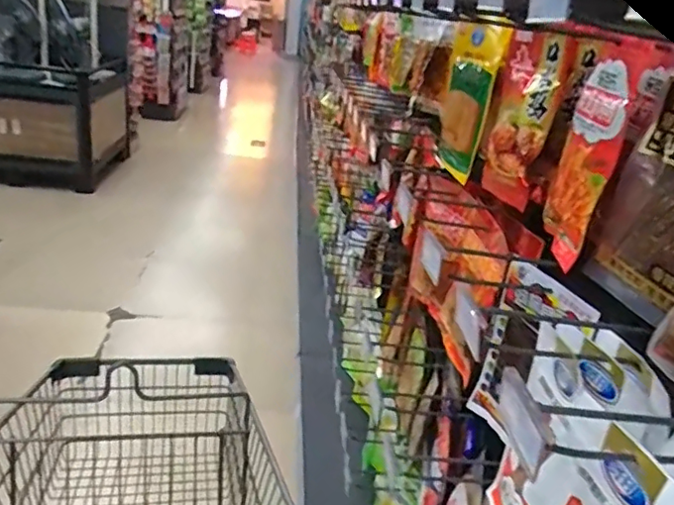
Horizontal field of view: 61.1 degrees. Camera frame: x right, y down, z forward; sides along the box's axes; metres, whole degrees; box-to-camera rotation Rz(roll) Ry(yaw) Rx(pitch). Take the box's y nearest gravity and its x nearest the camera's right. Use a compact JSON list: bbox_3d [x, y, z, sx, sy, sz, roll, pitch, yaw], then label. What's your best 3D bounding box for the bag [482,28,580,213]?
[{"bbox_3d":[0.262,-0.189,0.809,0.032,0.236,0.141,3,30,-14],"label":"bag"}]

